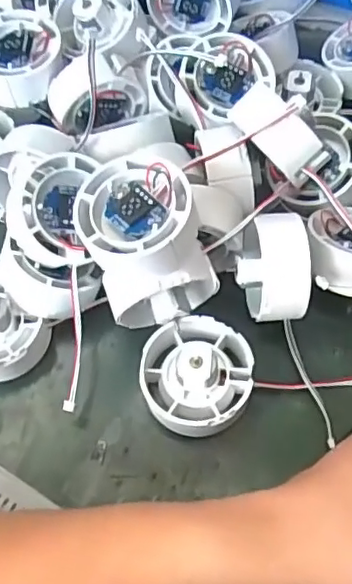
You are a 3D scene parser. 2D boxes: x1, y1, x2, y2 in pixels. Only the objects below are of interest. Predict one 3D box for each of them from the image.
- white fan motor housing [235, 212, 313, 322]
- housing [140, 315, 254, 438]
[{"bbox_3d":[0.048,-0.009,0.301,0.033,0.048,0.048,-3,66,-2],"label":"white fan motor housing"},{"bbox_3d":[0.010,0.042,0.293,0.052,0.026,0.057,0,65,-1],"label":"housing"}]

